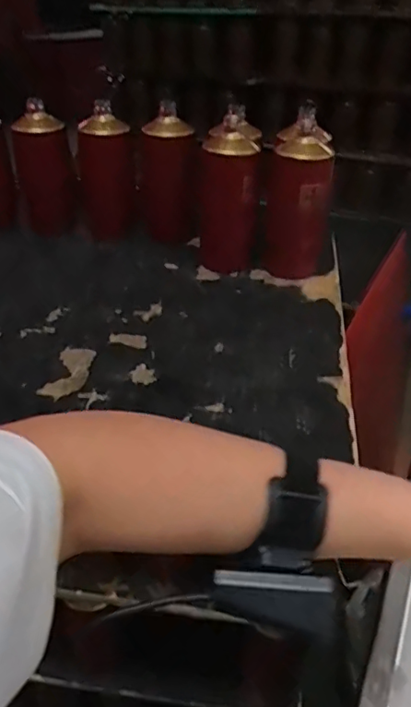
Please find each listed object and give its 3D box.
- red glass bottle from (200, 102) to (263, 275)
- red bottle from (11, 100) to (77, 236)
[{"bbox_3d":[0.032,-0.226,0.795,0.075,0.203,0.083,-2,34,-4],"label":"red glass bottle"},{"bbox_3d":[-0.248,-0.279,0.883,0.085,0.185,0.077,-8,35,-13],"label":"red bottle"}]

